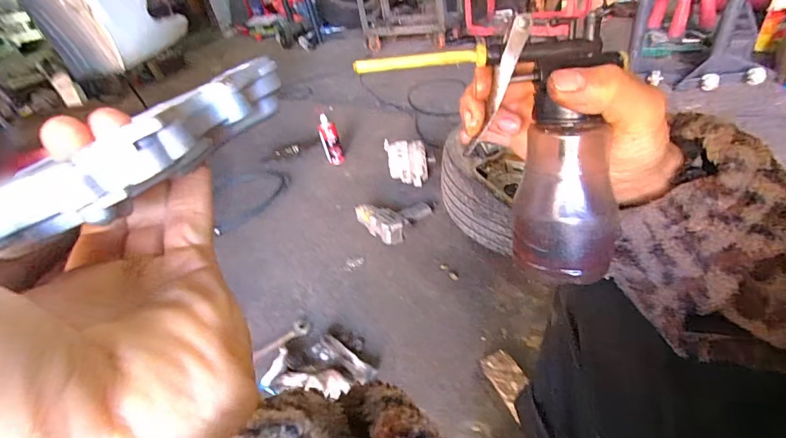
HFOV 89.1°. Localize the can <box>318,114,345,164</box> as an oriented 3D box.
[{"bbox_3d":[-0.254,-0.317,1.656,0.083,0.211,0.059,-14,36,-6],"label":"can"}]

